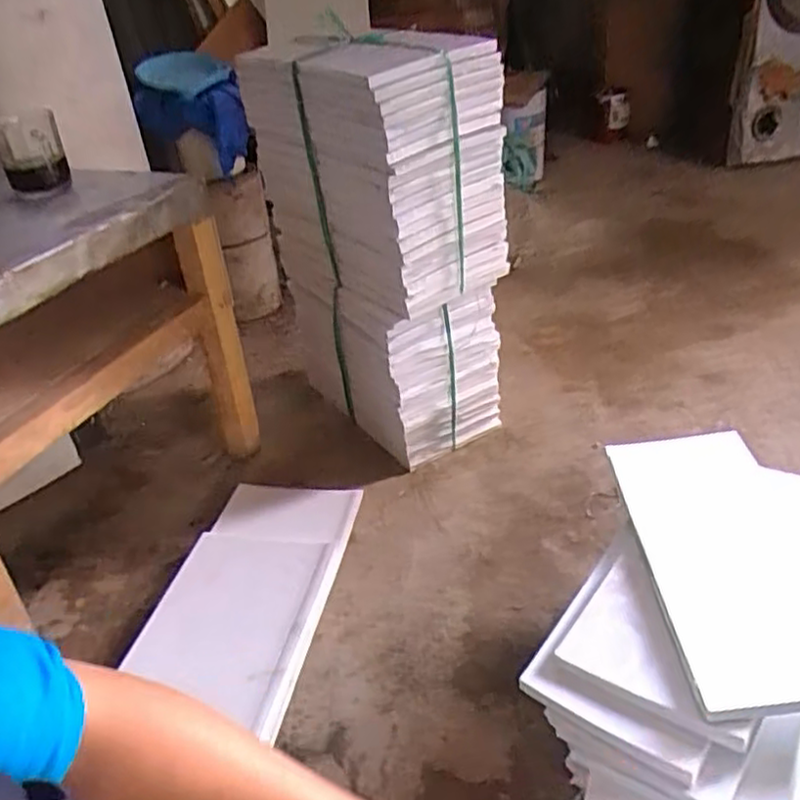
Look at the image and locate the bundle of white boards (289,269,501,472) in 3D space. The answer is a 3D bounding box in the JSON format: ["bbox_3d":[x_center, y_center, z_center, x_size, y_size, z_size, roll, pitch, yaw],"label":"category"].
[{"bbox_3d":[-0.013,-0.071,0.958,0.159,0.221,0.275,-26,39,-27],"label":"bundle of white boards"}]

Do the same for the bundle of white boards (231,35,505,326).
[{"bbox_3d":[-0.040,-0.279,0.830,0.164,0.265,0.301,-28,39,-30],"label":"bundle of white boards"}]

